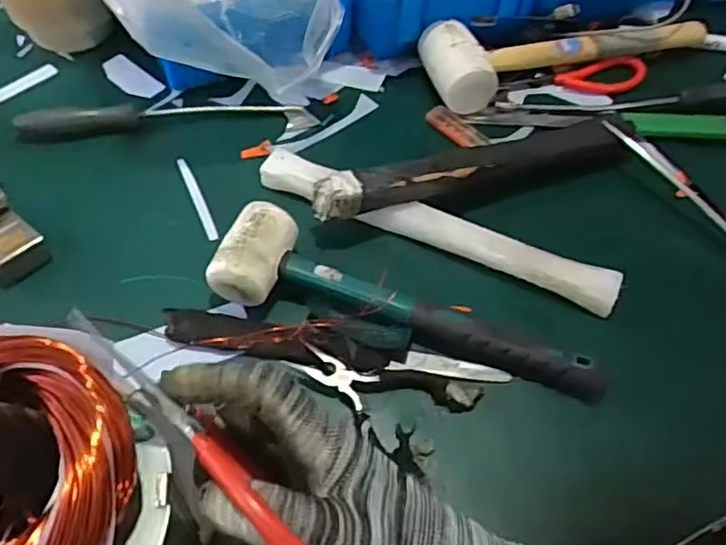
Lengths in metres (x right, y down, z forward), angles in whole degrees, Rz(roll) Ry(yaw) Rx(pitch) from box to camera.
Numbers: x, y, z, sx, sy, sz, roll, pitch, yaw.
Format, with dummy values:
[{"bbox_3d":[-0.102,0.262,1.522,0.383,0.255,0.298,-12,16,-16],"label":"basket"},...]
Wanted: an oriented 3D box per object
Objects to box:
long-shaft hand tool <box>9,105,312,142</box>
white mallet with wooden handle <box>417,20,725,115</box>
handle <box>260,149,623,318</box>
[{"bbox_3d":[-0.185,-0.147,0.598,0.247,0.018,0.027,-10,55,-10],"label":"long-shaft hand tool"},{"bbox_3d":[0.229,-0.231,0.659,0.347,0.054,0.082,-13,56,-13],"label":"white mallet with wooden handle"},{"bbox_3d":[0.054,-0.036,0.526,0.301,0.030,0.033,22,56,12],"label":"handle"}]

